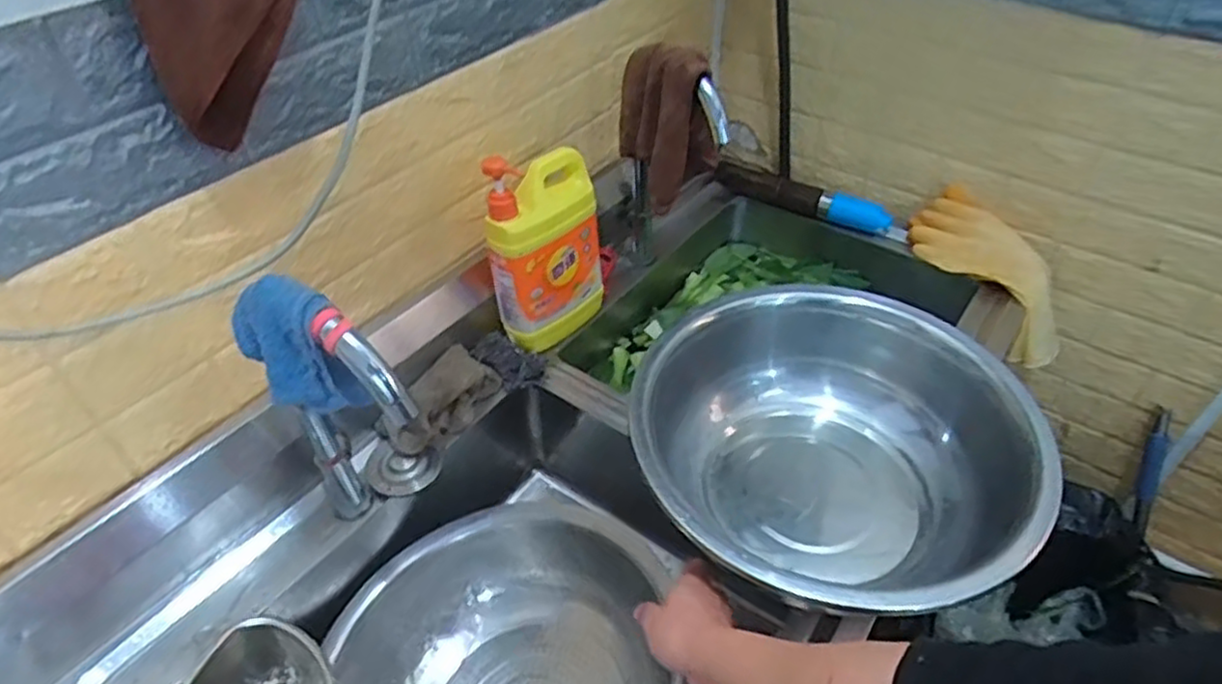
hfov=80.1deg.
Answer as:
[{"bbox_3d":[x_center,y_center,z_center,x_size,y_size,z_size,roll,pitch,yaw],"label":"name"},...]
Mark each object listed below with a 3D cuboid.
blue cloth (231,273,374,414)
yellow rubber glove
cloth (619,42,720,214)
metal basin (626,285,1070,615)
[{"bbox_3d":[-0.234,-0.001,0.535,0.058,0.079,0.110,-31,51,-29],"label":"blue cloth"},{"bbox_3d":[0.550,-0.100,1.057,0.092,0.085,0.280,-19,64,-20],"label":"yellow rubber glove"},{"bbox_3d":[0.064,-0.263,0.900,0.131,0.194,0.056,20,46,19],"label":"cloth"},{"bbox_3d":[0.222,0.120,0.738,0.367,0.153,0.357,0,43,0],"label":"metal basin"}]

